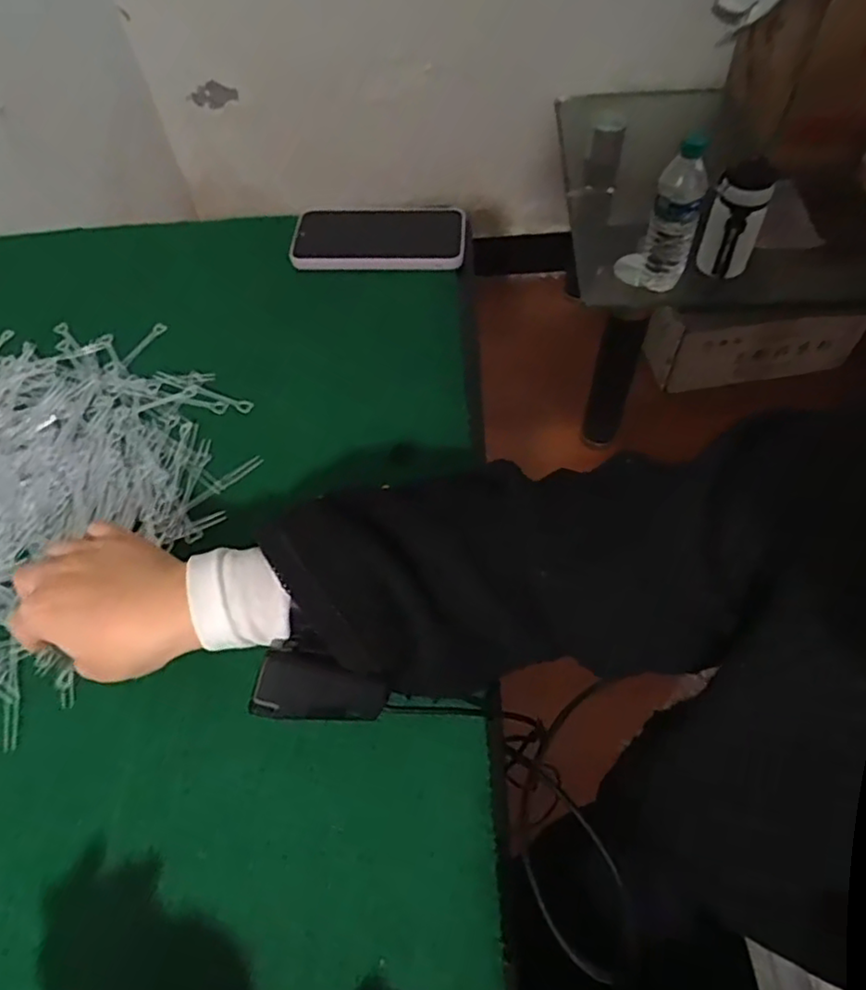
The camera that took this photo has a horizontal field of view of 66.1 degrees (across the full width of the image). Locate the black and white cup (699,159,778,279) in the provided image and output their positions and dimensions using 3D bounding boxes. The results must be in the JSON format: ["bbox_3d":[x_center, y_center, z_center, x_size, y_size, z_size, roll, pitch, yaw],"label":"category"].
[{"bbox_3d":[0.446,-0.409,0.980,0.076,0.164,0.071,-2,57,2],"label":"black and white cup"}]

